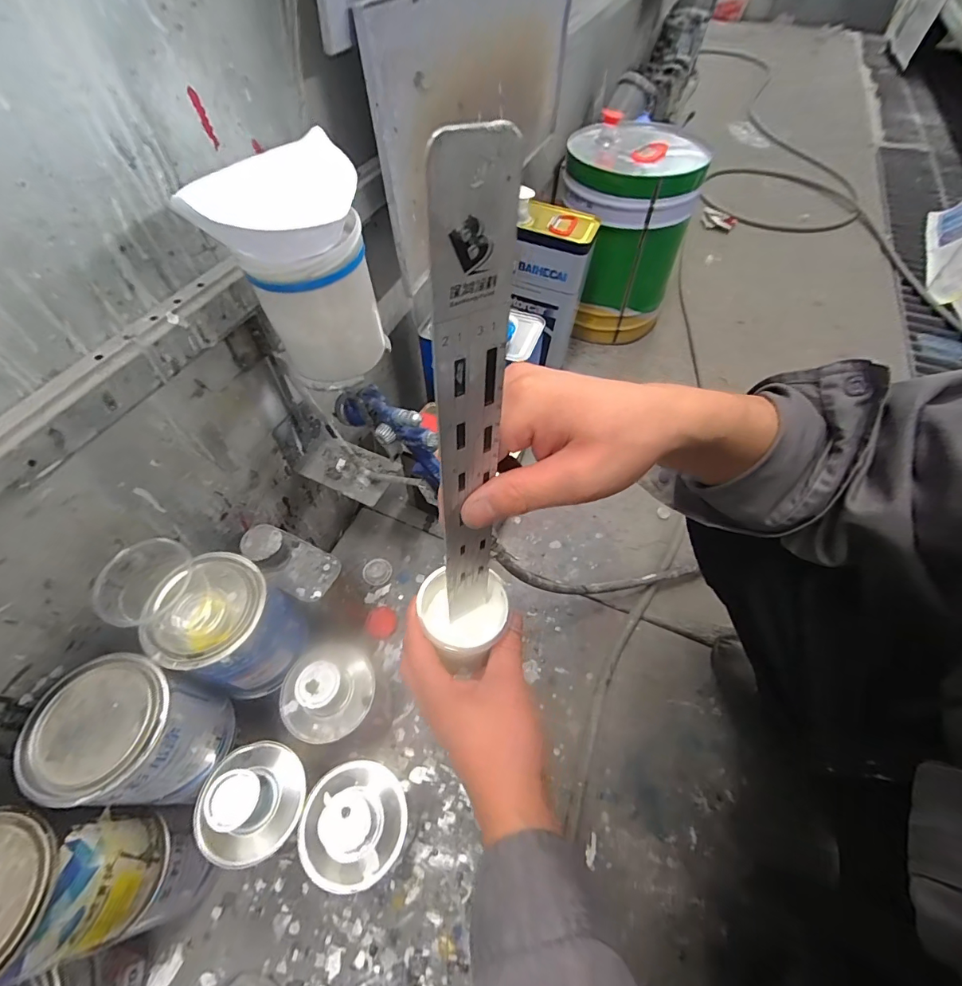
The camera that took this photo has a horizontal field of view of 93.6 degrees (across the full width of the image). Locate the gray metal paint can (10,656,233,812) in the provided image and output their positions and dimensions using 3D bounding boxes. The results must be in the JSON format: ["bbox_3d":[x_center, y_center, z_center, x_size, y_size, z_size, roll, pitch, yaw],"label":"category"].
[{"bbox_3d":[-0.303,0.217,0.407,0.095,0.126,0.101,0,56,0],"label":"gray metal paint can"}]

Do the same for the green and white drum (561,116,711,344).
[{"bbox_3d":[0.291,-0.547,0.968,0.251,0.324,0.255,7,56,4],"label":"green and white drum"}]

